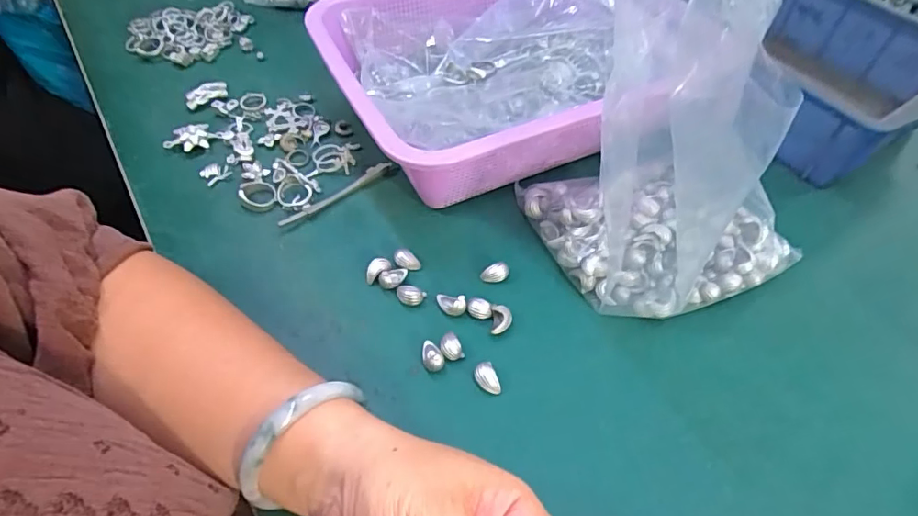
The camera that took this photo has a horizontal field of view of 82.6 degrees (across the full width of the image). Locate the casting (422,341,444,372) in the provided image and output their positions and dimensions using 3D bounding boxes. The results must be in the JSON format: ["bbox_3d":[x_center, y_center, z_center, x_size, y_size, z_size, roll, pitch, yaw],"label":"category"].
[{"bbox_3d":[-0.016,0.060,0.321,0.013,0.012,0.019,-4,53,-4],"label":"casting"}]

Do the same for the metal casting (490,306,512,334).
[{"bbox_3d":[0.028,0.041,0.337,0.013,0.013,0.016,4,52,2],"label":"metal casting"}]

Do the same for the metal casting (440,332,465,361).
[{"bbox_3d":[-0.005,0.055,0.326,0.013,0.010,0.016,-16,54,-13],"label":"metal casting"}]

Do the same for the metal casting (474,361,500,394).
[{"bbox_3d":[0.017,0.073,0.315,0.013,0.010,0.018,-21,56,-17],"label":"metal casting"}]

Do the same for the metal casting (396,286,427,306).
[{"bbox_3d":[-0.032,0.025,0.348,0.019,0.011,0.013,2,52,0],"label":"metal casting"}]

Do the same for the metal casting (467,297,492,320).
[{"bbox_3d":[0.014,0.034,0.343,0.016,0.010,0.009,9,53,6],"label":"metal casting"}]

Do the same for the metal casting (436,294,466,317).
[{"bbox_3d":[-0.006,0.030,0.343,0.021,0.013,0.010,20,55,13],"label":"metal casting"}]

